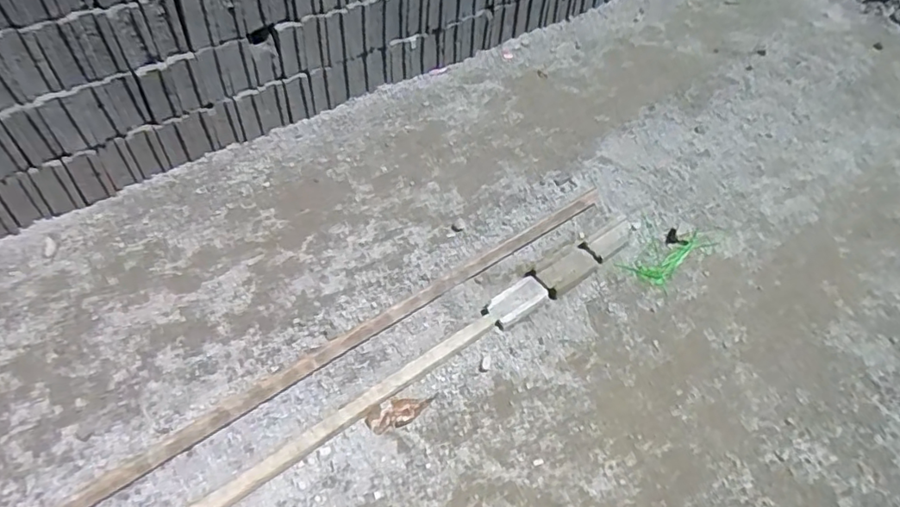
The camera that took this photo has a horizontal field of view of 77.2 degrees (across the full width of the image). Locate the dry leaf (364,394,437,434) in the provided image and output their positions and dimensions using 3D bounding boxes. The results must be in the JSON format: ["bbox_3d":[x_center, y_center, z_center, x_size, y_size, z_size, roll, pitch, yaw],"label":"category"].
[{"bbox_3d":[-0.129,0.419,1.503,0.188,0.014,0.072,-16,51,-18],"label":"dry leaf"}]

